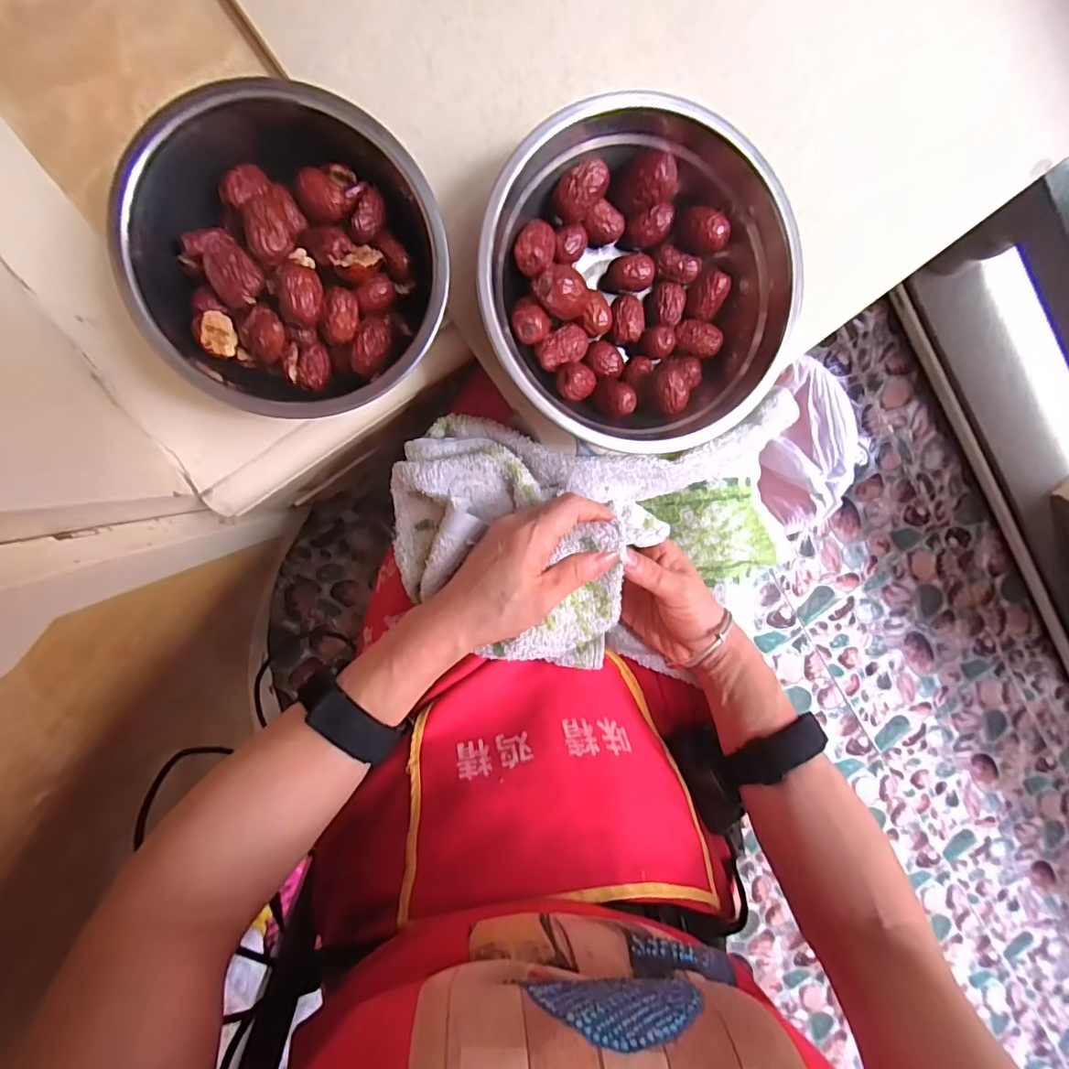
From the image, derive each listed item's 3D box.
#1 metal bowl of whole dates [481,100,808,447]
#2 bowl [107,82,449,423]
[{"bbox_3d":[0.063,-0.153,0.326,0.188,0.068,0.177,-1,95,-8],"label":"metal bowl of whole dates"},{"bbox_3d":[-0.134,-0.150,0.301,0.158,0.068,0.156,-1,95,-8],"label":"bowl"}]

